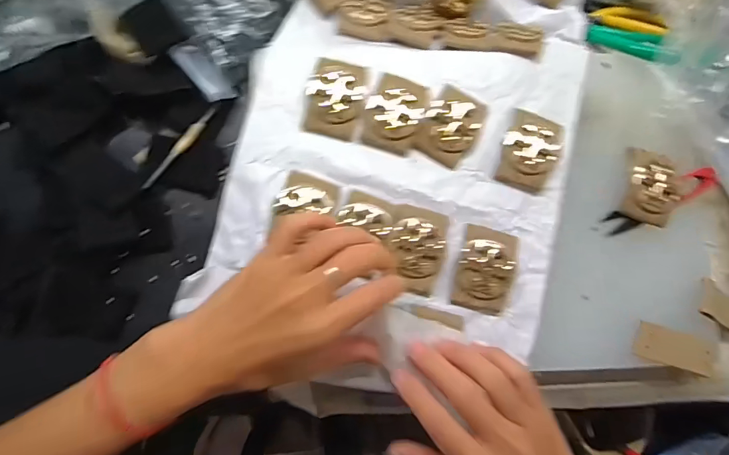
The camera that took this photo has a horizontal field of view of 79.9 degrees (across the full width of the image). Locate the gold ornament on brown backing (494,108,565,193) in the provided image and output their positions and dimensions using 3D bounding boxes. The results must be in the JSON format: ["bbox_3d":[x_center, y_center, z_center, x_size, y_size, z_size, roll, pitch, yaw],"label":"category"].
[{"bbox_3d":[0.131,-0.062,0.344,0.044,0.014,0.060,23,82,0],"label":"gold ornament on brown backing"}]

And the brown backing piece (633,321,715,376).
[{"bbox_3d":[0.238,0.093,0.334,0.057,0.004,0.027,16,80,4],"label":"brown backing piece"}]

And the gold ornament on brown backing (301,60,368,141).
[{"bbox_3d":[-0.022,-0.101,0.339,0.042,0.012,0.060,12,82,-1],"label":"gold ornament on brown backing"}]

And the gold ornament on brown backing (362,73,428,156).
[{"bbox_3d":[0.024,-0.091,0.339,0.043,0.012,0.058,19,82,0],"label":"gold ornament on brown backing"}]

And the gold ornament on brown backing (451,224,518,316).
[{"bbox_3d":[0.092,0.032,0.330,0.043,0.016,0.062,15,82,-1],"label":"gold ornament on brown backing"}]

